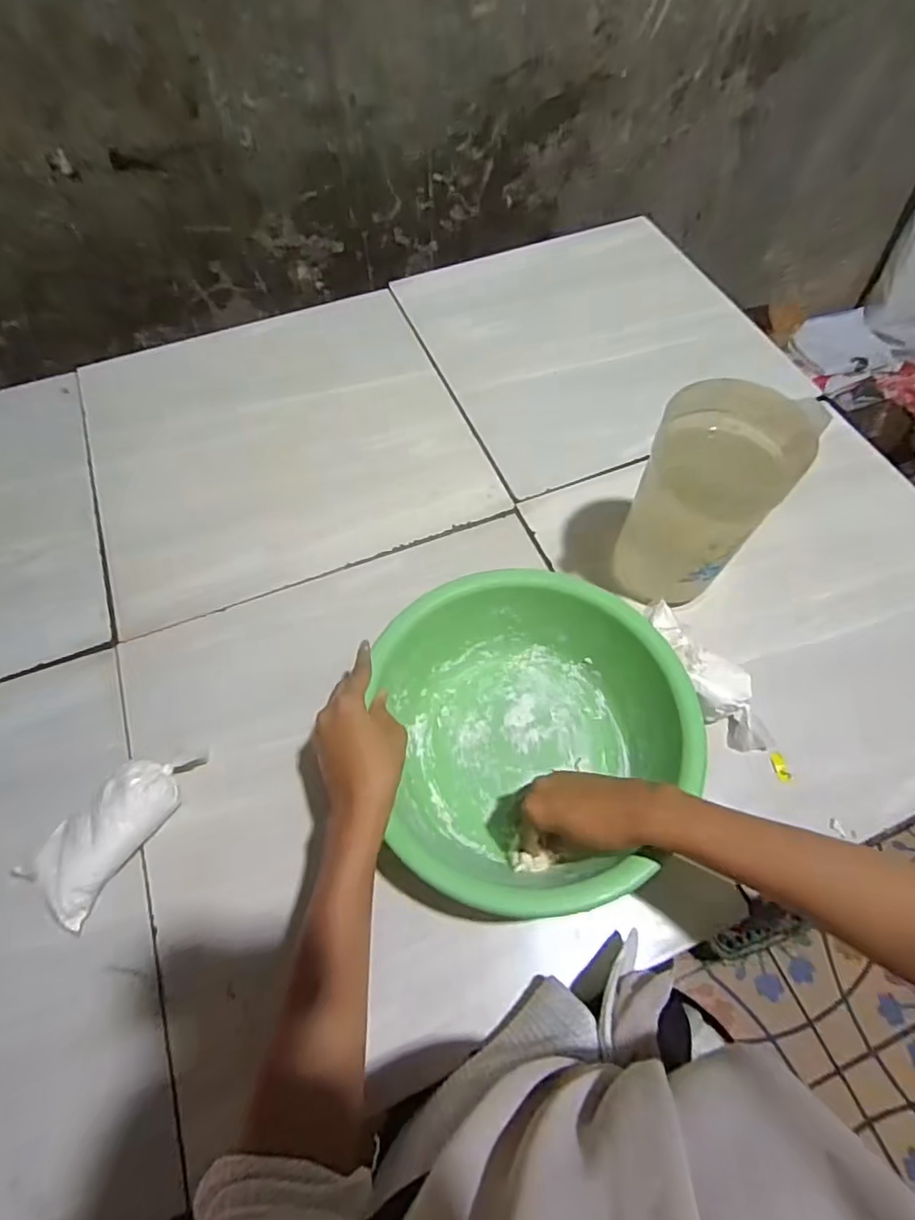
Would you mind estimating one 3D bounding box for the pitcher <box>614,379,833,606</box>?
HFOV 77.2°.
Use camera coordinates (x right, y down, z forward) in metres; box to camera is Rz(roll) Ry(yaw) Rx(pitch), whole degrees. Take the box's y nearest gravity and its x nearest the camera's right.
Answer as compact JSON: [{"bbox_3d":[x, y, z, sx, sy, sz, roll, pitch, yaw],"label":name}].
[{"bbox_3d":[0.248,-0.110,0.588,0.124,0.228,0.118,0,60,0],"label":"pitcher"}]

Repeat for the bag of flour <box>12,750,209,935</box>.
[{"bbox_3d":[-0.311,0.191,0.522,0.066,0.038,0.165,29,65,16],"label":"bag of flour"}]

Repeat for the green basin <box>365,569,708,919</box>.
[{"bbox_3d":[0.073,0.115,0.540,0.260,0.102,0.283,0,60,0],"label":"green basin"}]

